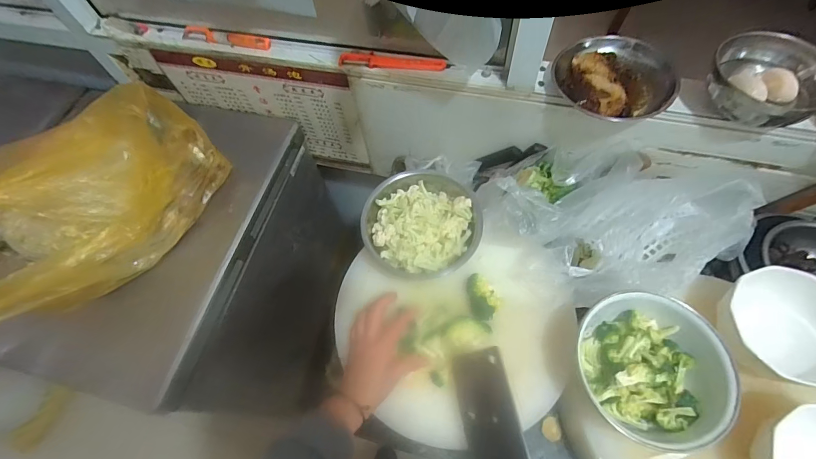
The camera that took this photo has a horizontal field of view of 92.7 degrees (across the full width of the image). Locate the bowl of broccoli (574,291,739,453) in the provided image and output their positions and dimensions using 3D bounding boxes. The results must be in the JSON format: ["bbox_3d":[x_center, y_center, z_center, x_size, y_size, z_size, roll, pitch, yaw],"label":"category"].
[{"bbox_3d":[0.320,0.183,0.513,0.152,0.077,0.182,-4,63,2],"label":"bowl of broccoli"}]

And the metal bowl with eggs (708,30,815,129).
[{"bbox_3d":[0.500,-0.210,0.543,0.121,0.056,0.144,-27,64,-10],"label":"metal bowl with eggs"}]

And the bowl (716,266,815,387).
[{"bbox_3d":[0.497,0.127,0.523,0.146,0.061,0.149,-2,63,3],"label":"bowl"}]

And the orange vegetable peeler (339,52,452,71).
[{"bbox_3d":[-0.026,-0.291,0.675,0.191,0.015,0.025,11,64,9],"label":"orange vegetable peeler"}]

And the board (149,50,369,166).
[{"bbox_3d":[-0.305,-0.257,0.845,0.416,0.248,0.015,12,64,10],"label":"board"}]

